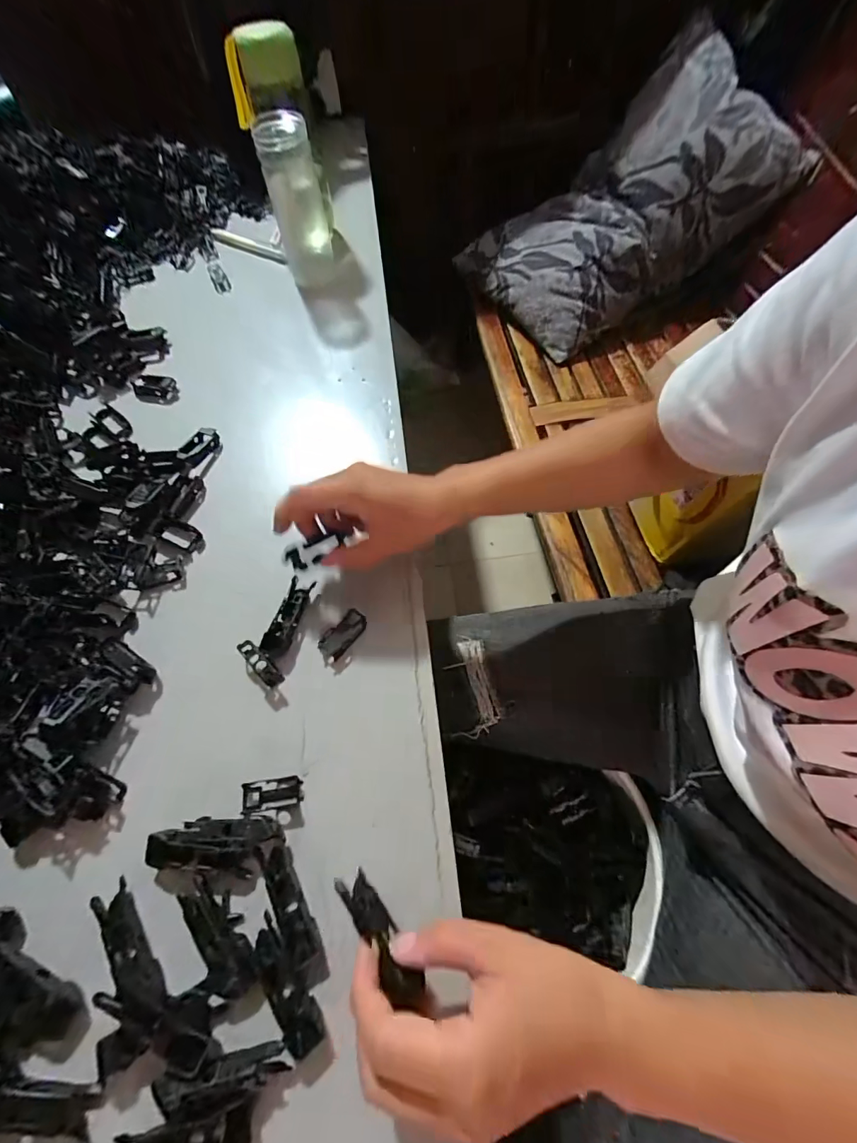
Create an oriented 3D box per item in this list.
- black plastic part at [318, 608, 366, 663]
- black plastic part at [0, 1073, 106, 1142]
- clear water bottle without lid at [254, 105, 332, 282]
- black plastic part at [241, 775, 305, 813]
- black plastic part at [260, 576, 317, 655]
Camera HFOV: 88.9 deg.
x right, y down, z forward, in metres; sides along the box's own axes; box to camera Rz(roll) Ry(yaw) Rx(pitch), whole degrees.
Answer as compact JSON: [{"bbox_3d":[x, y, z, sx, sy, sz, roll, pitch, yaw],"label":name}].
[{"bbox_3d":[-0.068,0.049,0.342,0.021,0.013,0.042,37,70,19],"label":"black plastic part"},{"bbox_3d":[-0.202,0.273,0.222,0.063,0.006,0.022,7,64,6],"label":"black plastic part"},{"bbox_3d":[-0.154,-0.443,0.524,0.068,0.152,0.076,-12,63,-3],"label":"clear water bottle without lid"},{"bbox_3d":[-0.105,0.149,0.293,0.039,0.005,0.018,-9,63,-2],"label":"black plastic part"},{"bbox_3d":[-0.112,0.036,0.349,0.019,0.010,0.063,13,64,9],"label":"black plastic part"}]

